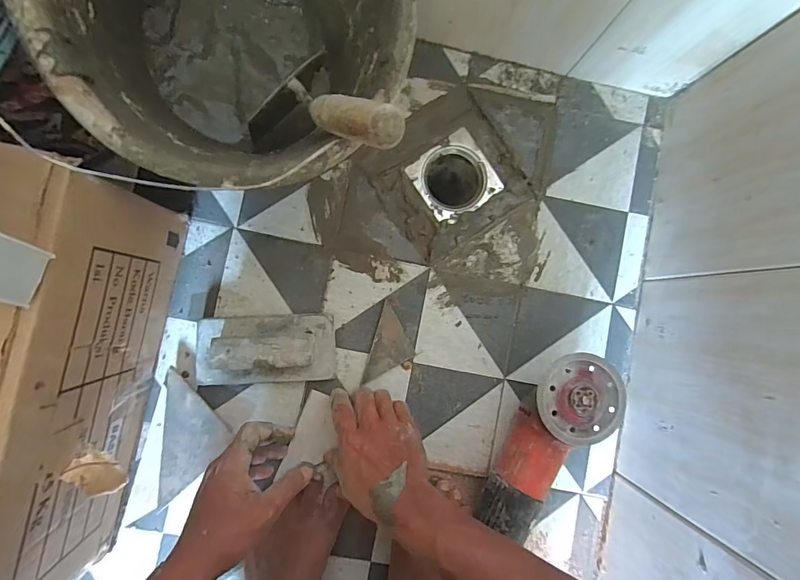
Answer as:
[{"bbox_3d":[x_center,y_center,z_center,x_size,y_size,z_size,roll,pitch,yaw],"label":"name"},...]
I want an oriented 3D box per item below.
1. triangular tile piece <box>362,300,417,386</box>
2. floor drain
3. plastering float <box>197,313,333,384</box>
[{"bbox_3d":[-0.028,0.066,0.502,0.073,0.009,0.074,-28,91,-5],"label":"triangular tile piece"},{"bbox_3d":[0.074,-0.150,0.534,0.102,0.013,0.098,-32,91,-5],"label":"floor drain"},{"bbox_3d":[-0.158,0.071,0.470,0.156,0.049,0.079,-4,89,-4],"label":"plastering float"}]

